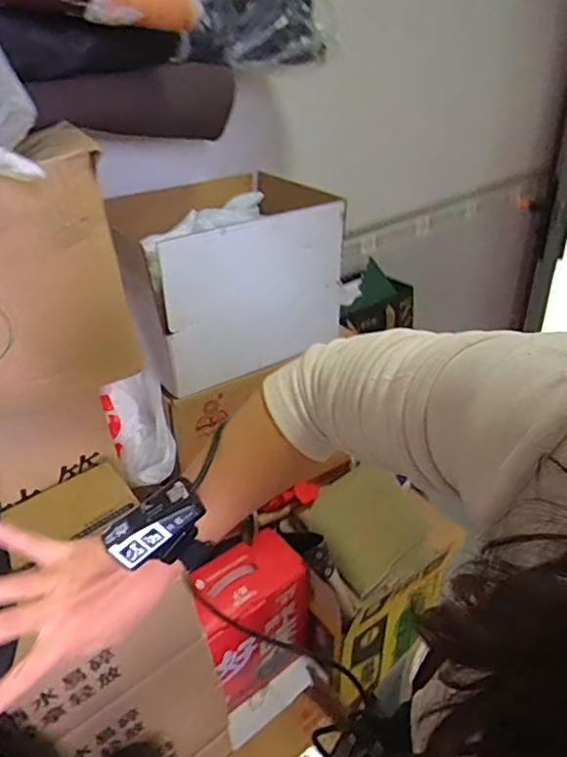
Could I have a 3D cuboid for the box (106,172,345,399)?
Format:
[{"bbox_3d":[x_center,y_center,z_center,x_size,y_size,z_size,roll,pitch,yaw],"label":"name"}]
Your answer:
[{"bbox_3d":[-0.102,-0.210,1.053,0.355,0.256,0.346,-17,36,-20],"label":"box"}]

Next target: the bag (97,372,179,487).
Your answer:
[{"bbox_3d":[-0.240,0.092,0.969,0.100,0.193,0.050,-18,14,-16],"label":"bag"}]

